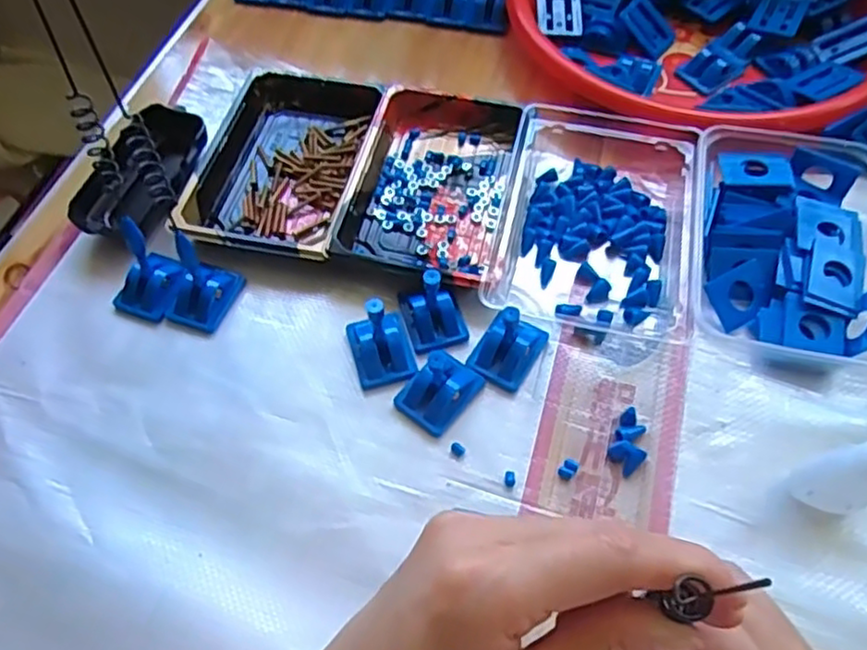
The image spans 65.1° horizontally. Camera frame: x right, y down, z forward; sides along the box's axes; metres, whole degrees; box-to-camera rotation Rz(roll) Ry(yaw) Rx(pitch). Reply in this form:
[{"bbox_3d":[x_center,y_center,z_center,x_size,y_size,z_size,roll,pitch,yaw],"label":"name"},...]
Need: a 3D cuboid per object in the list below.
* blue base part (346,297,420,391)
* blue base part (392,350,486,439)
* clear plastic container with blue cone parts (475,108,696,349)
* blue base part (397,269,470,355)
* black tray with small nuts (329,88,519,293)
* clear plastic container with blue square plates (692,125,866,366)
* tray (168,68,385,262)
[{"bbox_3d":[-0.032,0.004,0.386,0.034,0.043,0.045,-15,59,-7],"label":"blue base part"},{"bbox_3d":[0.003,0.035,0.380,0.035,0.020,0.044,31,64,19],"label":"blue base part"},{"bbox_3d":[0.105,-0.075,0.436,0.123,0.031,0.163,11,60,9],"label":"clear plastic container with blue cone parts"},{"bbox_3d":[-0.001,-0.016,0.397,0.033,0.040,0.043,-16,59,-8],"label":"blue base part"},{"bbox_3d":[0.001,-0.099,0.457,0.098,0.025,0.165,10,59,8],"label":"black tray with small nuts"},{"bbox_3d":[0.214,-0.053,0.413,0.108,0.036,0.152,11,59,8],"label":"clear plastic container with blue square plates"},{"bbox_3d":[-0.101,-0.115,0.470,0.106,0.025,0.169,9,59,8],"label":"tray"}]

